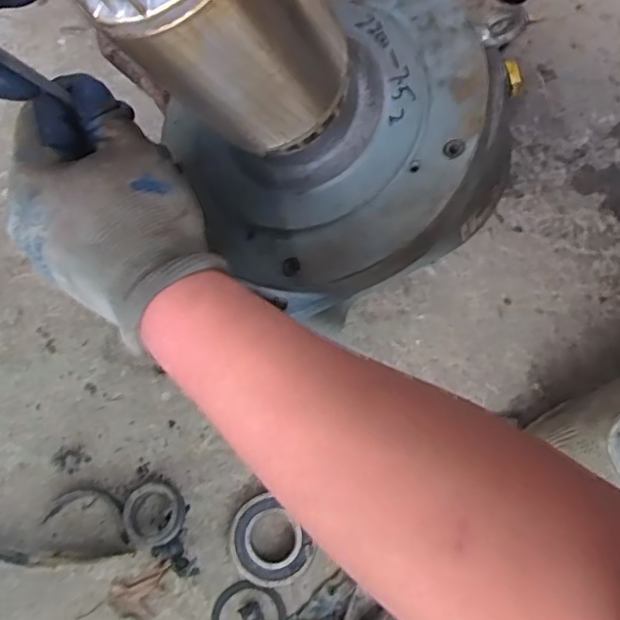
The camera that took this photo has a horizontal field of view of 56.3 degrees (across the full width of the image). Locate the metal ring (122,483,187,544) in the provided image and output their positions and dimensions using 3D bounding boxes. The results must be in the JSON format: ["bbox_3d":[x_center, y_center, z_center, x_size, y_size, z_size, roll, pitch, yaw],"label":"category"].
[{"bbox_3d":[-0.123,0.161,0.461,0.047,0.021,0.047,1,74,-2],"label":"metal ring"}]

